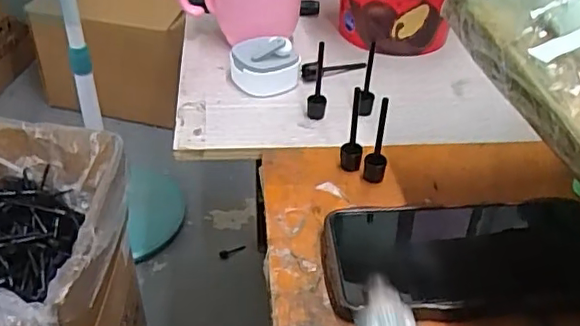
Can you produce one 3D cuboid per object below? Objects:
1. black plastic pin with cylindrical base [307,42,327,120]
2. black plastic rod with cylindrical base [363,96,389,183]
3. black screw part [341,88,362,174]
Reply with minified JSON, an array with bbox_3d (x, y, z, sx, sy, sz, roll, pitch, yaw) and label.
[{"bbox_3d":[0.022,-0.064,0.460,0.014,0.062,0.019,4,39,1],"label":"black plastic pin with cylindrical base"},{"bbox_3d":[0.059,-0.013,0.394,0.014,0.064,0.012,7,39,6],"label":"black plastic rod with cylindrical base"},{"bbox_3d":[0.043,-0.021,0.404,0.014,0.062,0.012,6,39,4],"label":"black screw part"}]

